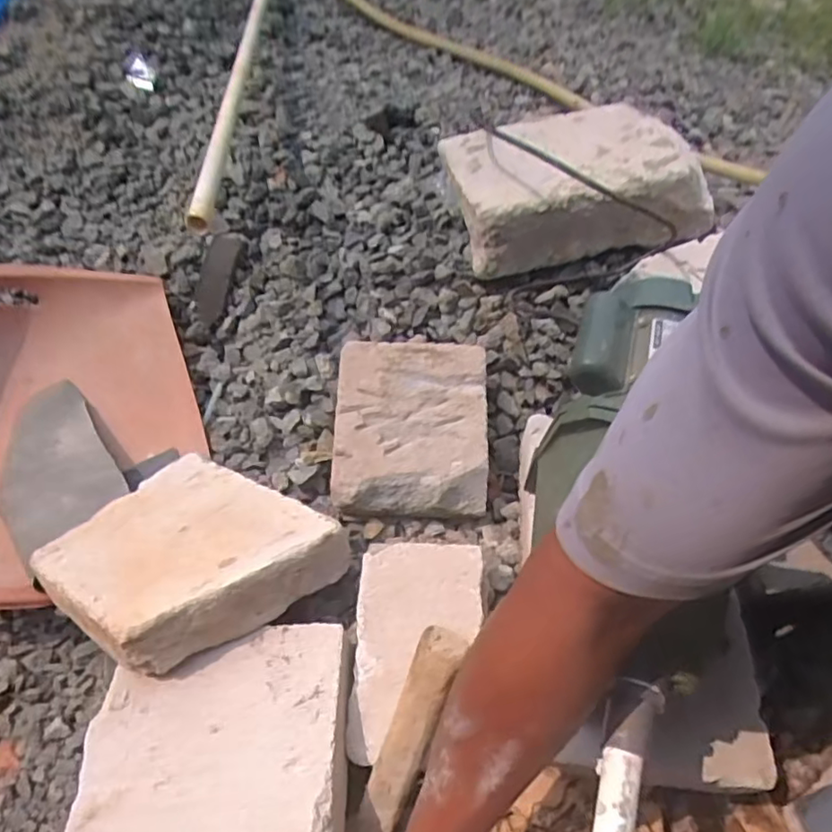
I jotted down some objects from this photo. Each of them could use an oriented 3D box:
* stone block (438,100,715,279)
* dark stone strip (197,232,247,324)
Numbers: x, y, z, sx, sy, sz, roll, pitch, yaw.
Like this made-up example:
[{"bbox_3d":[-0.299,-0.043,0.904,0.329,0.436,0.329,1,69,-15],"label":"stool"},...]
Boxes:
[{"bbox_3d":[0.197,-0.301,0.788,0.297,0.116,0.212,-9,50,-10],"label":"stone block"},{"bbox_3d":[-0.279,-0.195,0.842,0.046,0.012,0.130,15,88,11],"label":"dark stone strip"}]

